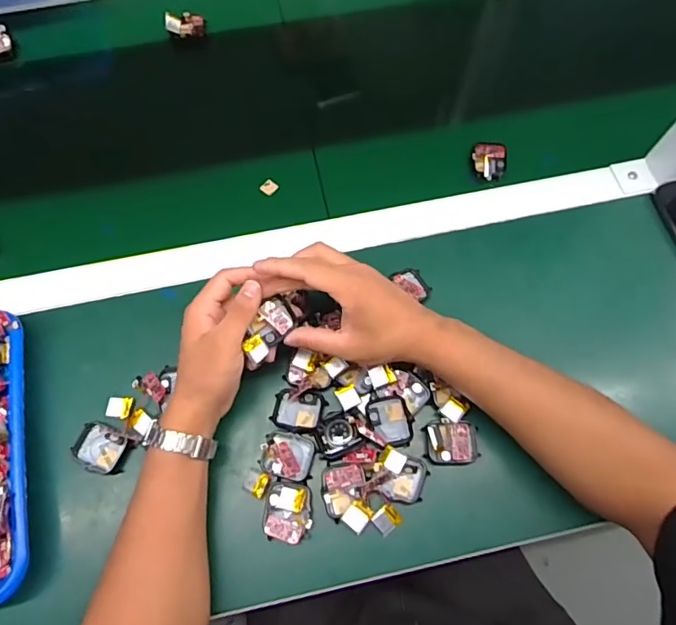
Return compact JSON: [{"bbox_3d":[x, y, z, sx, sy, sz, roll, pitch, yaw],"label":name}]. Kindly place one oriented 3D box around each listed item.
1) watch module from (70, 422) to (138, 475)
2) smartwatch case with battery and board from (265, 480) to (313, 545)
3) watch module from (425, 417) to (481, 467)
[{"bbox_3d":[-0.210,0.122,0.444,0.049,0.009,0.039,22,71,9],"label":"watch module"},{"bbox_3d":[-0.042,0.169,0.423,0.039,0.012,0.048,-1,69,0],"label":"smartwatch case with battery and board"},{"bbox_3d":[0.102,0.116,0.445,0.046,0.018,0.037,0,69,1],"label":"watch module"}]

